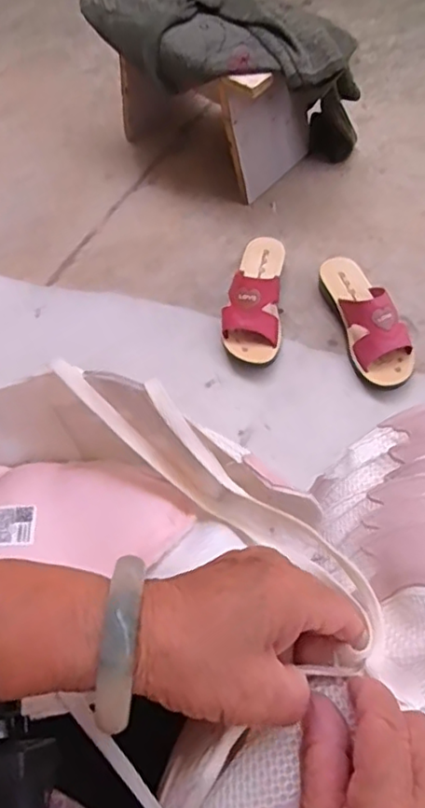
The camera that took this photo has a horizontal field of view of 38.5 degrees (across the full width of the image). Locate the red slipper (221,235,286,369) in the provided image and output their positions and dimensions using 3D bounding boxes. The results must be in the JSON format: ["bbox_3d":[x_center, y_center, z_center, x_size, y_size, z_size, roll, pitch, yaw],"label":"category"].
[{"bbox_3d":[0.064,-0.170,0.918,0.084,0.073,0.220,4,63,6],"label":"red slipper"}]

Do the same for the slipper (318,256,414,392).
[{"bbox_3d":[0.224,-0.132,0.877,0.079,0.080,0.224,-14,62,-3],"label":"slipper"}]

